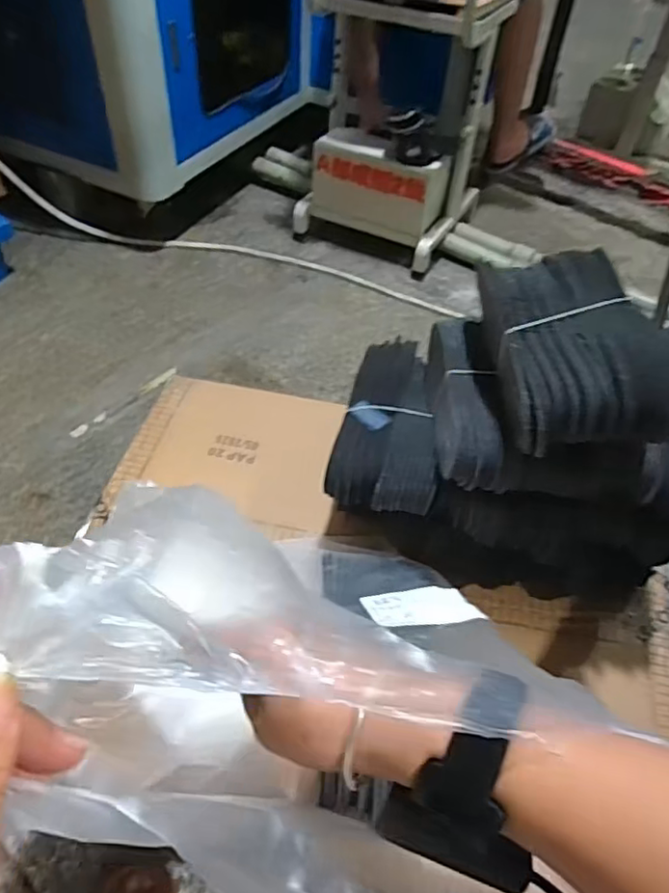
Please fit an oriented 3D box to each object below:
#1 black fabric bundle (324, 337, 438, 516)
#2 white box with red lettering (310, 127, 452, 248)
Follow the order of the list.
[{"bbox_3d":[0.049,-0.026,0.576,0.092,0.052,0.203,7,48,3],"label":"black fabric bundle"},{"bbox_3d":[0.119,-0.701,1.592,0.335,0.203,0.154,24,51,18],"label":"white box with red lettering"}]

